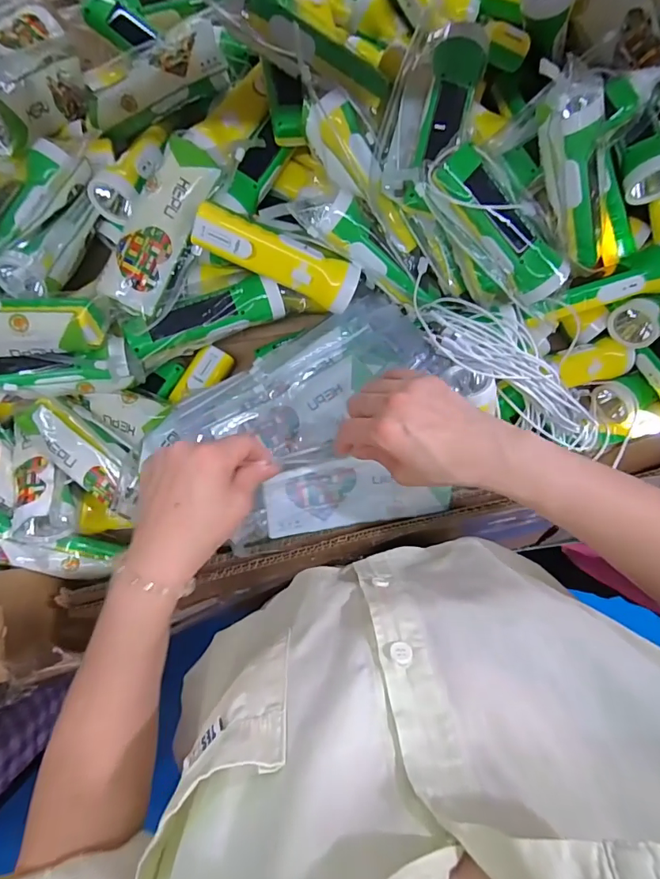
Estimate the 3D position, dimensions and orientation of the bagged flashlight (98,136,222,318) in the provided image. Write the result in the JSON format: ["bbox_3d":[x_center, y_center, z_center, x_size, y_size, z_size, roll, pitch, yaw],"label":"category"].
[{"bbox_3d":[-0.171,-0.217,0.456,0.064,0.040,0.178,26,86,-1],"label":"bagged flashlight"}]

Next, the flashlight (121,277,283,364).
[{"bbox_3d":[-0.133,-0.132,0.485,0.163,0.037,0.045,-20,88,-4],"label":"flashlight"}]

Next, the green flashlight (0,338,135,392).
[{"bbox_3d":[-0.287,-0.066,0.443,0.169,0.041,0.051,-9,87,-4],"label":"green flashlight"}]

